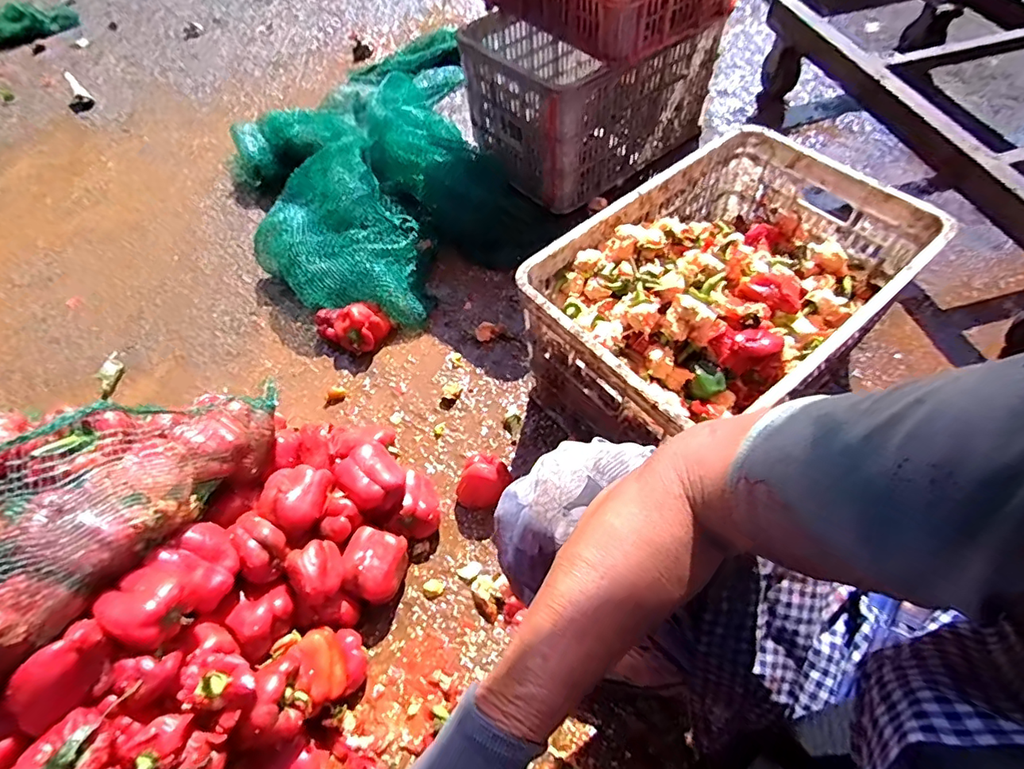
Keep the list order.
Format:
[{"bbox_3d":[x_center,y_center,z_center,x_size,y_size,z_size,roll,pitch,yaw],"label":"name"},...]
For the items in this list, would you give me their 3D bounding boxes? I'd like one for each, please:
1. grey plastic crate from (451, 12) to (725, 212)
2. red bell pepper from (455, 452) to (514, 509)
[{"bbox_3d":[0.166,-0.680,1.204,0.469,0.293,0.381,-38,62,-18],"label":"grey plastic crate"},{"bbox_3d":[-0.045,0.146,0.803,0.092,0.072,0.074,-40,63,-19],"label":"red bell pepper"}]

